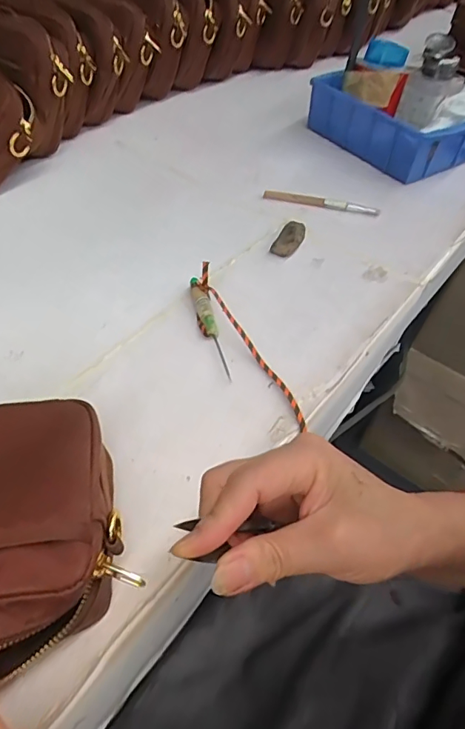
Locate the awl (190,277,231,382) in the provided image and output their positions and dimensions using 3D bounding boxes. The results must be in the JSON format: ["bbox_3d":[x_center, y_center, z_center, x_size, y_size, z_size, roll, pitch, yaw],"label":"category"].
[{"bbox_3d":[-0.019,-0.033,0.410,0.011,0.013,0.109,-10,50,-12],"label":"awl"}]

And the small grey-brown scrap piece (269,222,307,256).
[{"bbox_3d":[0.060,-0.129,0.507,0.022,0.016,0.057,20,50,14],"label":"small grey-brown scrap piece"}]

